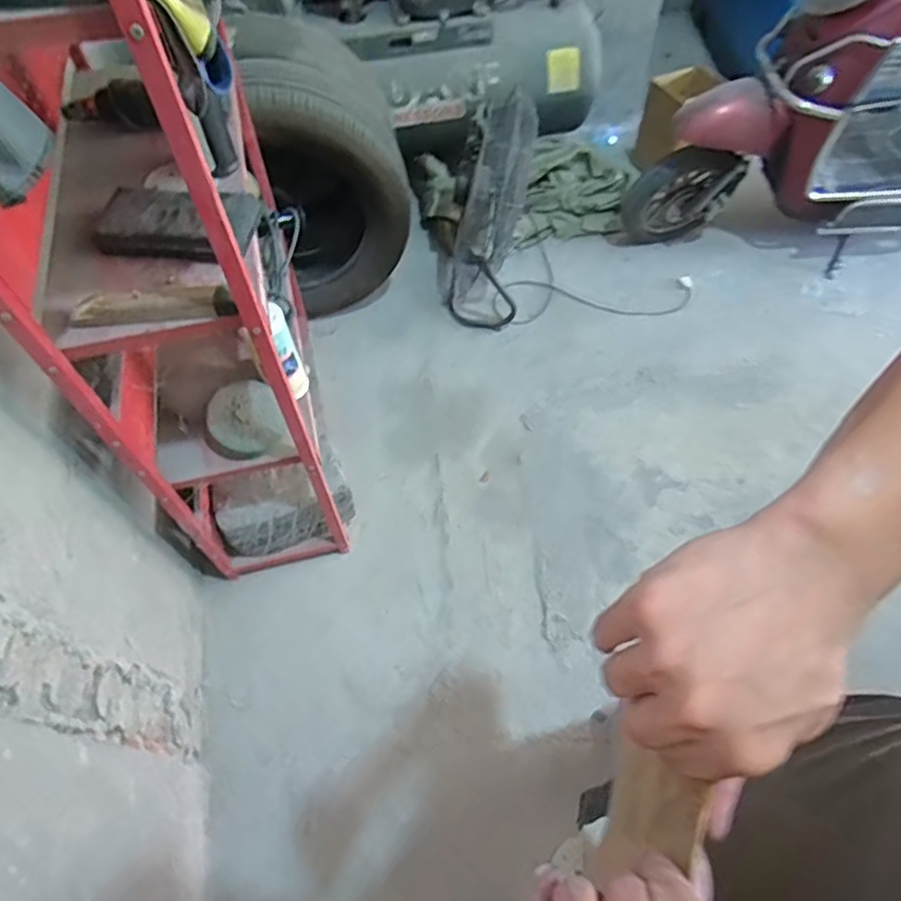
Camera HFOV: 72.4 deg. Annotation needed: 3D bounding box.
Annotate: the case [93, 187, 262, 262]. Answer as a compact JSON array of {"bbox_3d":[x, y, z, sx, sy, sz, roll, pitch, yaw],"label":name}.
[{"bbox_3d":[-0.414,-0.348,0.942,0.229,0.038,0.123,3,58,3],"label":"case"}]

